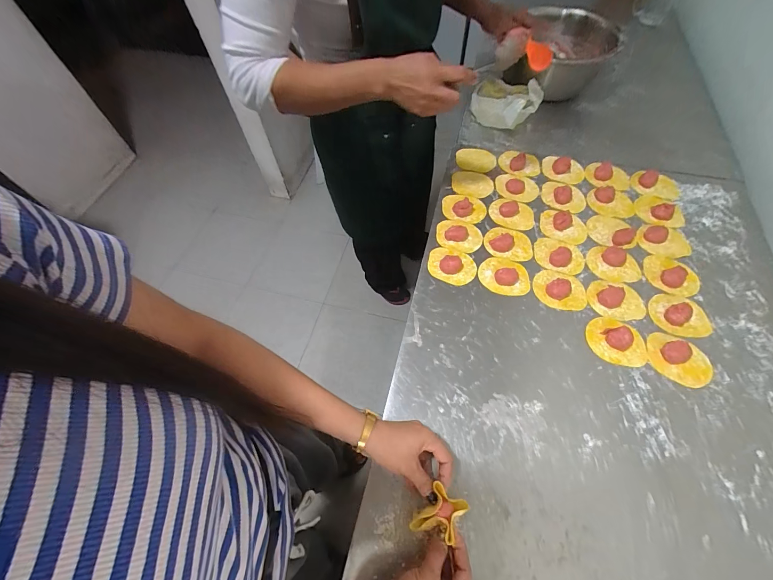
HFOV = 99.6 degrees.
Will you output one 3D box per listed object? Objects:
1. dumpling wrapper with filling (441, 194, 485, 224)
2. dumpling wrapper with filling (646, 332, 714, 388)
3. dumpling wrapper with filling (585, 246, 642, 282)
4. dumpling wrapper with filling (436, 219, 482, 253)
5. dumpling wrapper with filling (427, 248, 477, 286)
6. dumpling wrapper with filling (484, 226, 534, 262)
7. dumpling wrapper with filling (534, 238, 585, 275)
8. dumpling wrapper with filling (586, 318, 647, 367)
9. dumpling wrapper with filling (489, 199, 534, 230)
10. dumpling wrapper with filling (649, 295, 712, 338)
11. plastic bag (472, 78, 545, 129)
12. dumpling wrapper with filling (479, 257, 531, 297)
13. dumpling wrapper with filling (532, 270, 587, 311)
[{"bbox_3d":[0.157,-0.166,0.652,0.082,0.029,0.074,4,60,4],"label":"dumpling wrapper with filling"},{"bbox_3d":[0.446,0.105,0.497,0.088,0.012,0.070,26,64,16],"label":"dumpling wrapper with filling"},{"bbox_3d":[0.409,-0.048,0.588,0.088,0.013,0.068,10,60,8],"label":"dumpling wrapper with filling"},{"bbox_3d":[0.139,-0.106,0.623,0.086,0.016,0.066,18,62,12],"label":"dumpling wrapper with filling"},{"bbox_3d":[0.119,-0.049,0.588,0.086,0.020,0.065,22,63,14],"label":"dumpling wrapper with filling"},{"bbox_3d":[0.231,-0.093,0.615,0.088,0.020,0.071,12,61,9],"label":"dumpling wrapper with filling"},{"bbox_3d":[0.317,-0.063,0.597,0.087,0.019,0.071,21,62,14],"label":"dumpling wrapper with filling"},{"bbox_3d":[0.363,0.079,0.511,0.087,0.020,0.069,32,66,19],"label":"dumpling wrapper with filling"},{"bbox_3d":[0.251,-0.157,0.652,0.086,0.019,0.075,9,60,7],"label":"dumpling wrapper with filling"},{"bbox_3d":[0.482,0.037,0.531,0.091,0.022,0.075,2,60,3],"label":"dumpling wrapper with filling"},{"bbox_3d":[0.274,-0.434,0.757,0.145,0.089,0.104,19,62,13],"label":"plastic bag"},{"bbox_3d":[0.212,-0.031,0.577,0.089,0.023,0.073,12,61,9],"label":"dumpling wrapper with filling"},{"bbox_3d":[0.301,-0.004,0.559,0.087,0.025,0.066,17,62,12],"label":"dumpling wrapper with filling"}]

